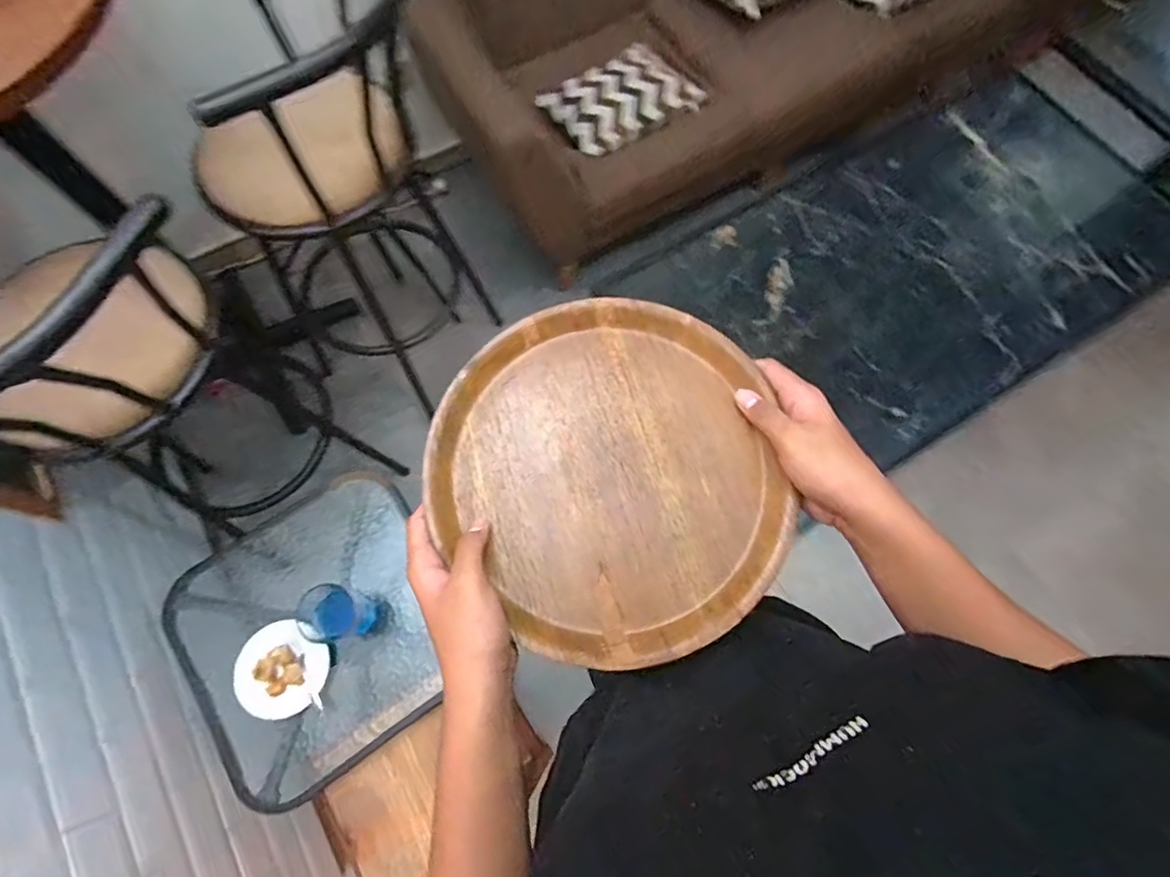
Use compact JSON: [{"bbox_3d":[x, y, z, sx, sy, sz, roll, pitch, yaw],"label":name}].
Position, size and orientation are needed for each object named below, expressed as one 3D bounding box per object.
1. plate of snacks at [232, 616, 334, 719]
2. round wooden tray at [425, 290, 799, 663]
[{"bbox_3d":[-0.506,0.383,0.925,0.151,0.030,0.143,0,71,0],"label":"plate of snacks"},{"bbox_3d":[0.023,0.021,0.451,0.270,0.028,0.287,0,71,0],"label":"round wooden tray"}]

